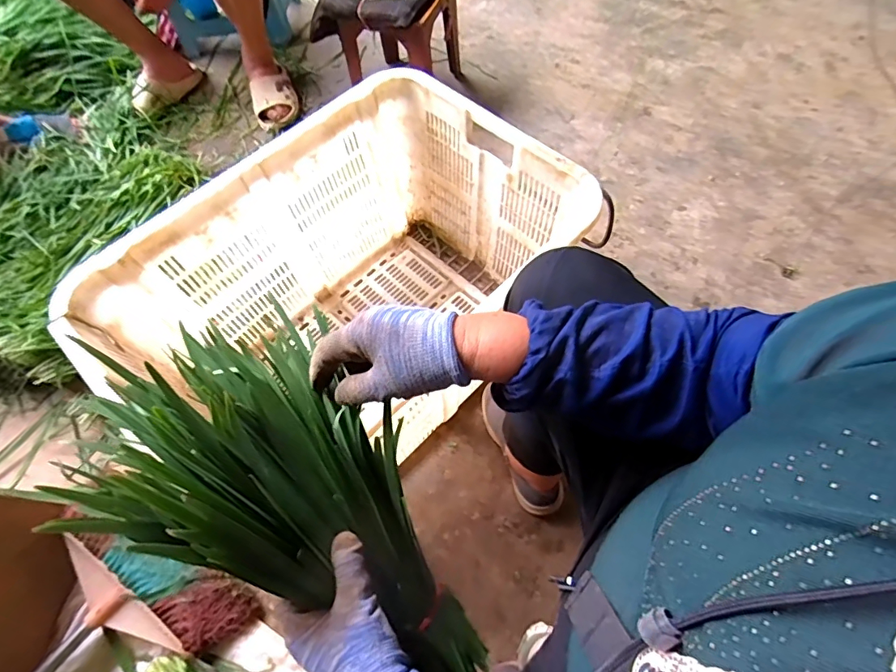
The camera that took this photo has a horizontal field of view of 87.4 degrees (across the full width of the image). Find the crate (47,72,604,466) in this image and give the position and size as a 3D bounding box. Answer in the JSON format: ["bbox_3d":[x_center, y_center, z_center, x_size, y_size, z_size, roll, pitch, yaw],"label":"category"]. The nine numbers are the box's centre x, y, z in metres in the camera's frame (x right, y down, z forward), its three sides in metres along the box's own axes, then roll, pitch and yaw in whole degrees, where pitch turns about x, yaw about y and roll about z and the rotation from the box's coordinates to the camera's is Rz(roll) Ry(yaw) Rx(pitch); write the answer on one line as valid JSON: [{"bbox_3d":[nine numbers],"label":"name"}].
[{"bbox_3d":[-0.162,-0.057,0.823,0.655,0.374,0.421,-41,69,-16],"label":"crate"}]

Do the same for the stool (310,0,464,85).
[{"bbox_3d":[-0.134,-0.770,1.195,0.273,0.265,0.303,25,67,14],"label":"stool"}]

